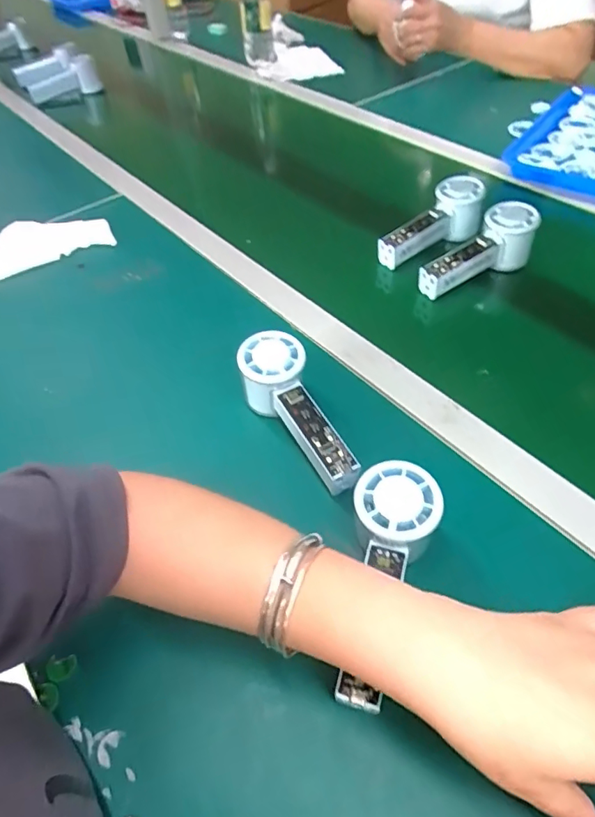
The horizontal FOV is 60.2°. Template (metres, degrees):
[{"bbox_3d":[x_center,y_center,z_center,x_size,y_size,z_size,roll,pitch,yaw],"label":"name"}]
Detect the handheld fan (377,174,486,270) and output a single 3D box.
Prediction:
[{"bbox_3d":[0.165,-0.230,0.647,0.154,0.060,0.057,-34,55,-6],"label":"handheld fan"}]

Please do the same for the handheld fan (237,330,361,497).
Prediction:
[{"bbox_3d":[-0.004,0.005,0.440,0.058,0.060,0.149,-18,50,-11],"label":"handheld fan"}]

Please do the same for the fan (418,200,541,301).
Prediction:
[{"bbox_3d":[0.207,-0.178,0.602,0.154,0.065,0.059,-31,54,-5],"label":"fan"}]

